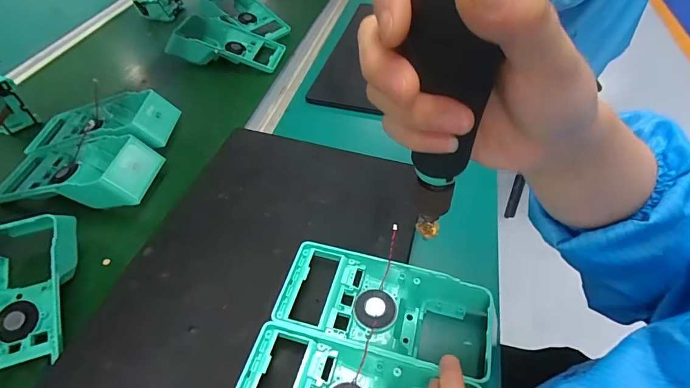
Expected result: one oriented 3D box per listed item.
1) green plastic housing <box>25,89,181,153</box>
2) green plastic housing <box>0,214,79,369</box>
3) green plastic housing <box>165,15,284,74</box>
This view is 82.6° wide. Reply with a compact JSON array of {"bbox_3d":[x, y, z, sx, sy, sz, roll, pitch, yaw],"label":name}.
[{"bbox_3d":[-0.327,-0.097,0.517,0.198,0.038,0.088,1,46,7],"label":"green plastic housing"},{"bbox_3d":[-0.297,0.092,0.346,0.084,0.049,0.181,-14,50,-12],"label":"green plastic housing"},{"bbox_3d":[-0.198,-0.252,0.667,0.172,0.069,0.094,11,49,9],"label":"green plastic housing"}]

